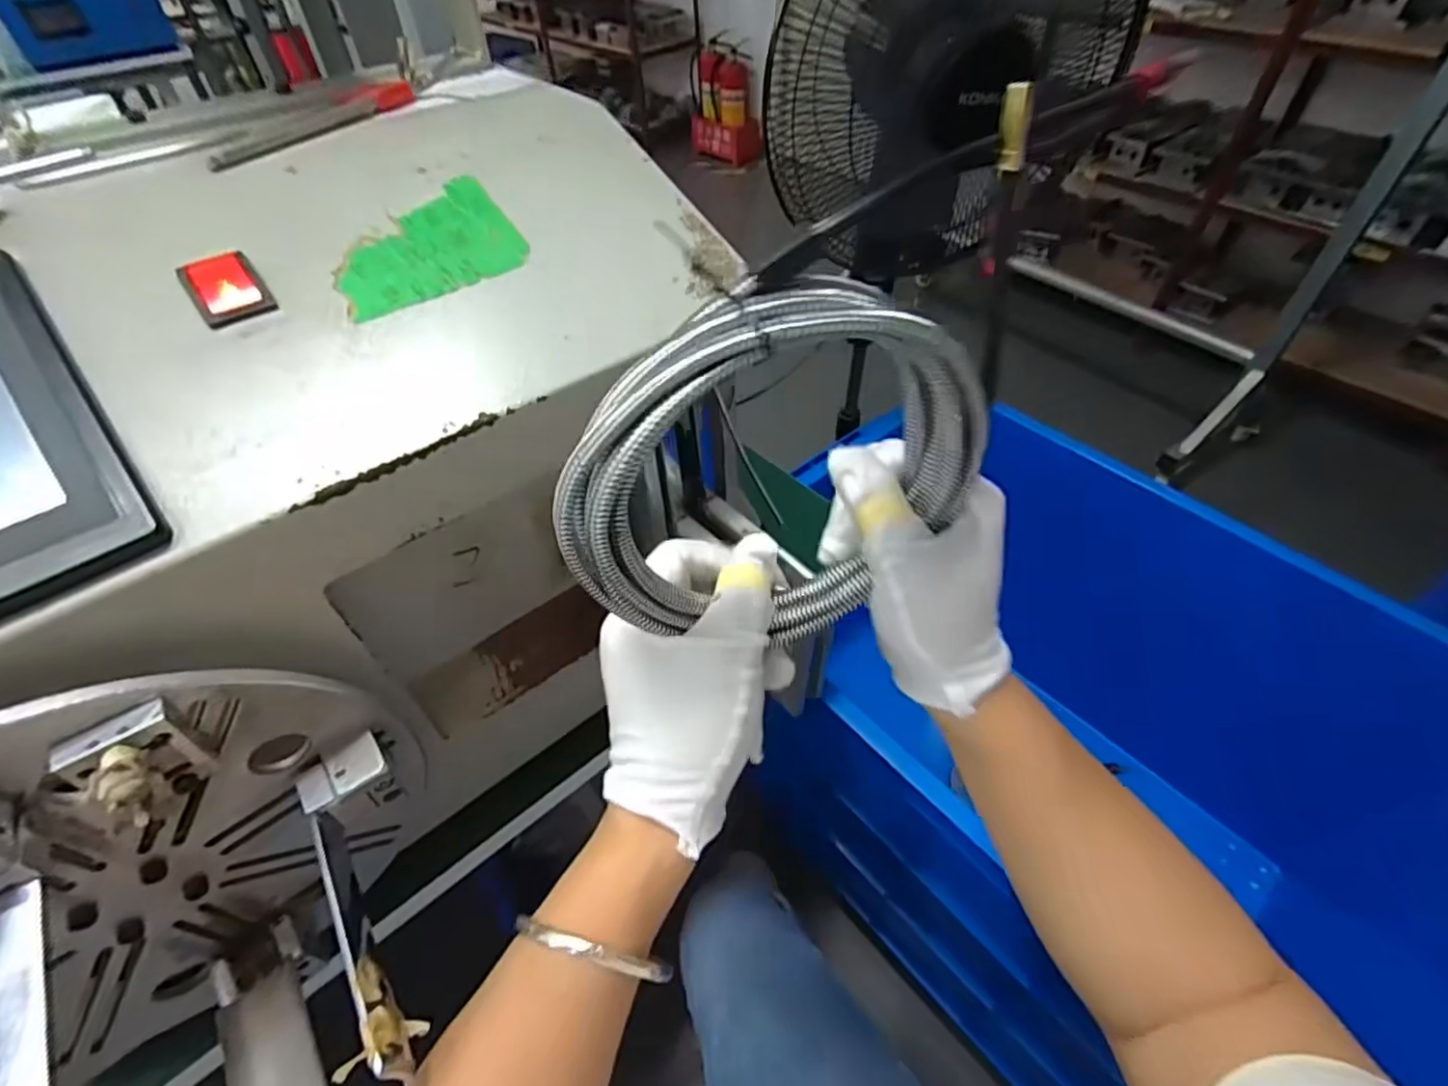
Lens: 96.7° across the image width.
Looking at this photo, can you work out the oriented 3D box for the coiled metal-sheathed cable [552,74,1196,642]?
[{"bbox_3d":[0.027,-0.026,0.209,0.147,0.169,0.032,-24,51,-18],"label":"coiled metal-sheathed cable"}]

